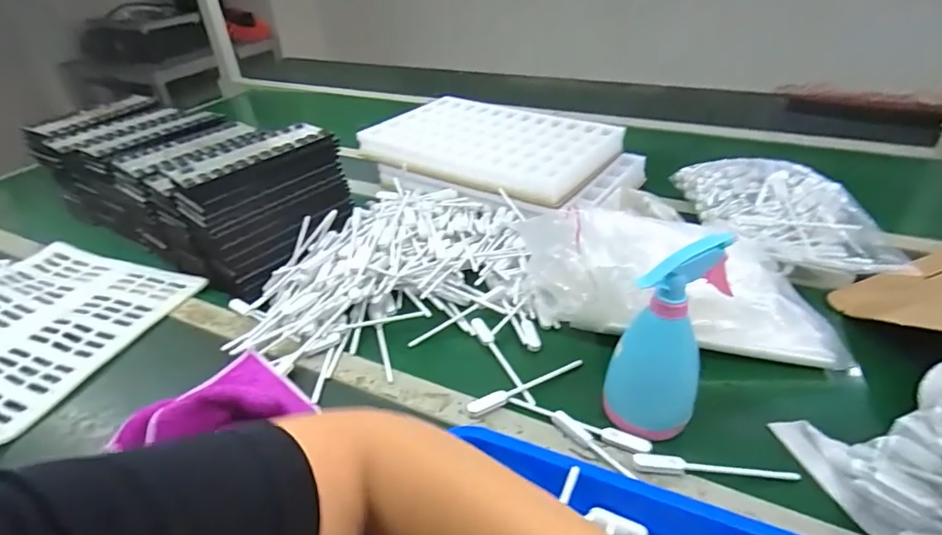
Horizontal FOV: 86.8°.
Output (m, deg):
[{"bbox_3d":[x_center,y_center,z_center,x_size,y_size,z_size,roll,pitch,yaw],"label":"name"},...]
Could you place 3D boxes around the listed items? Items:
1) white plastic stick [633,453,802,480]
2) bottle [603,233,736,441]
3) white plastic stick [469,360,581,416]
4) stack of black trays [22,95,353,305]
[{"bbox_3d":[0.223,0.183,0.454,0.144,0.015,0.016,0,35,5],"label":"white plastic stick"},{"bbox_3d":[0.175,0.069,0.461,0.087,0.191,0.069,10,37,19],"label":"bottle"},{"bbox_3d":[0.061,0.128,0.544,0.144,0.011,0.015,-19,38,-22],"label":"white plastic stick"},{"bbox_3d":[-0.449,-0.134,0.793,0.514,0.185,0.195,19,41,28],"label":"stack of black trays"}]

